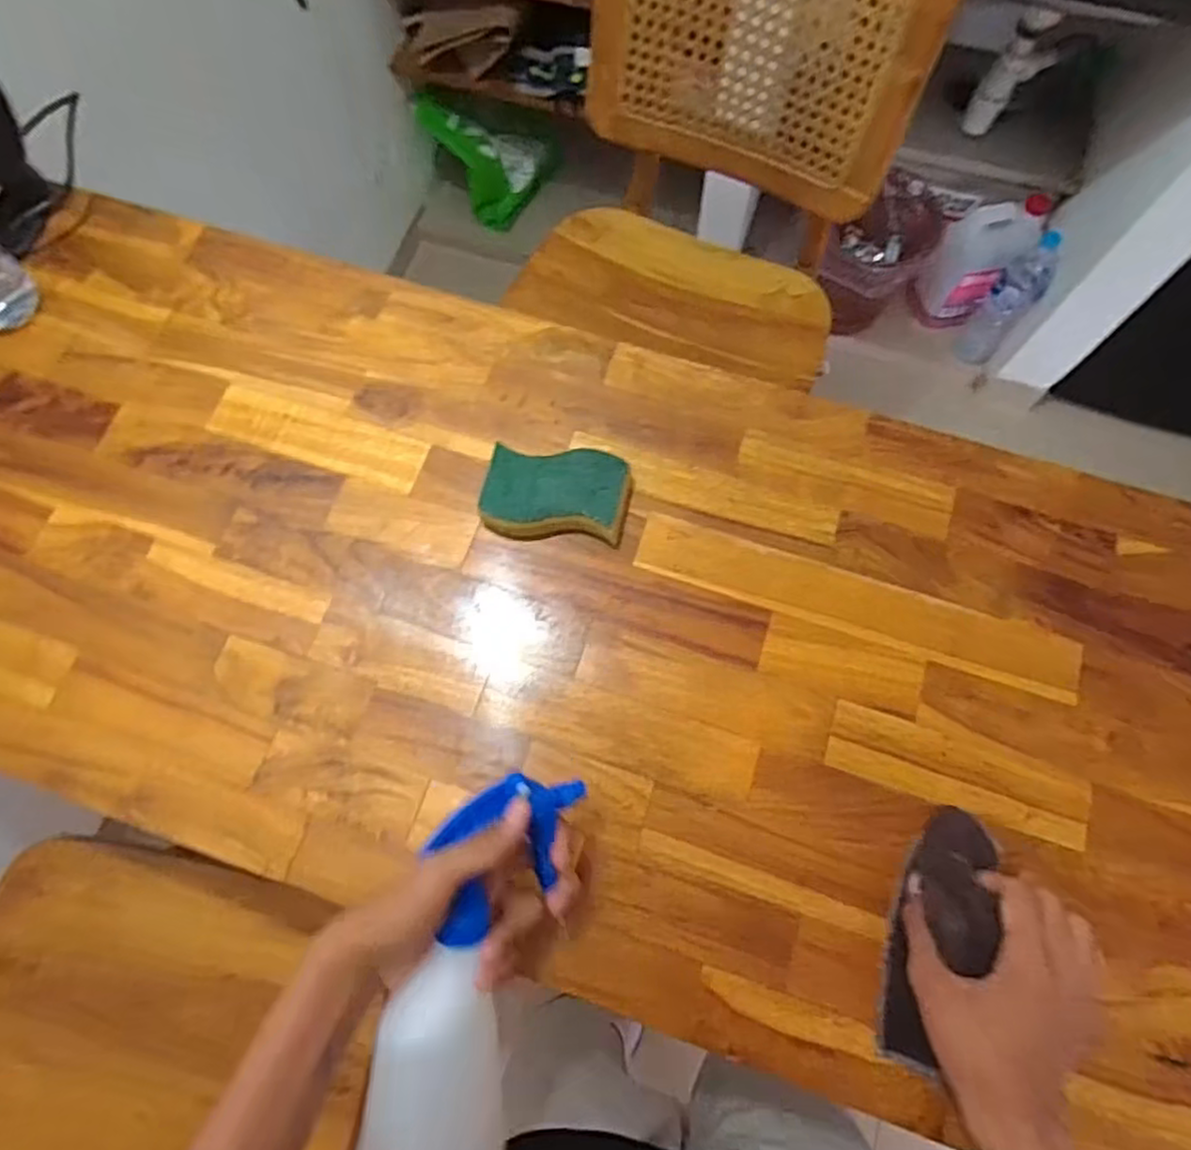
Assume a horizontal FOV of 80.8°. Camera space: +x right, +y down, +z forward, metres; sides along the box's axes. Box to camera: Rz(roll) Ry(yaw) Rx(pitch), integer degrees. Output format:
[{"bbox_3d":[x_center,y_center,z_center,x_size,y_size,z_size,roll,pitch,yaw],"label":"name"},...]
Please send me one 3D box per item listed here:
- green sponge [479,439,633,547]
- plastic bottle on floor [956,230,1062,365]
[{"bbox_3d":[-0.031,-0.062,0.558,0.118,0.038,0.068,2,70,1],"label":"green sponge"},{"bbox_3d":[0.875,-0.574,1.482,0.076,0.299,0.096,-41,75,-13],"label":"plastic bottle on floor"}]

